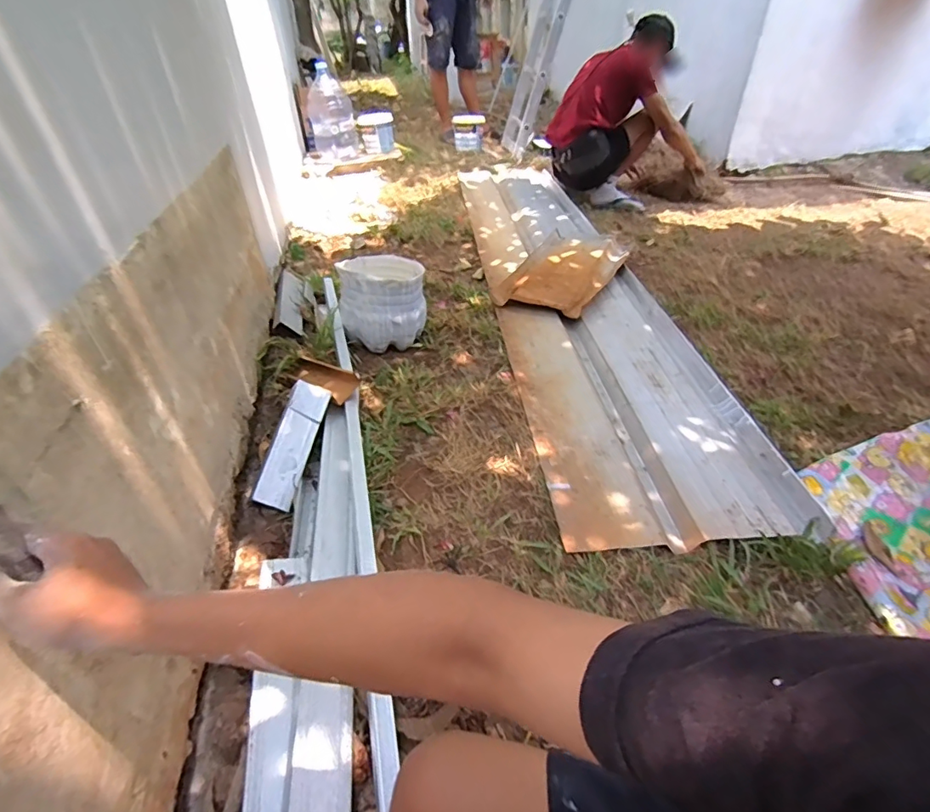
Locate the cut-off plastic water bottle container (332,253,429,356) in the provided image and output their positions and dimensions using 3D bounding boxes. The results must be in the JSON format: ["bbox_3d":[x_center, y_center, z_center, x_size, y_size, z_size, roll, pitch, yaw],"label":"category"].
[{"bbox_3d":[-0.239,-0.301,1.429,0.232,0.227,0.230,-13,40,-15],"label":"cut-off plastic water bottle container"}]

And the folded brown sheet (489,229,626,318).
[{"bbox_3d":[0.348,-0.484,1.745,0.342,0.083,0.535,24,45,28],"label":"folded brown sheet"}]

